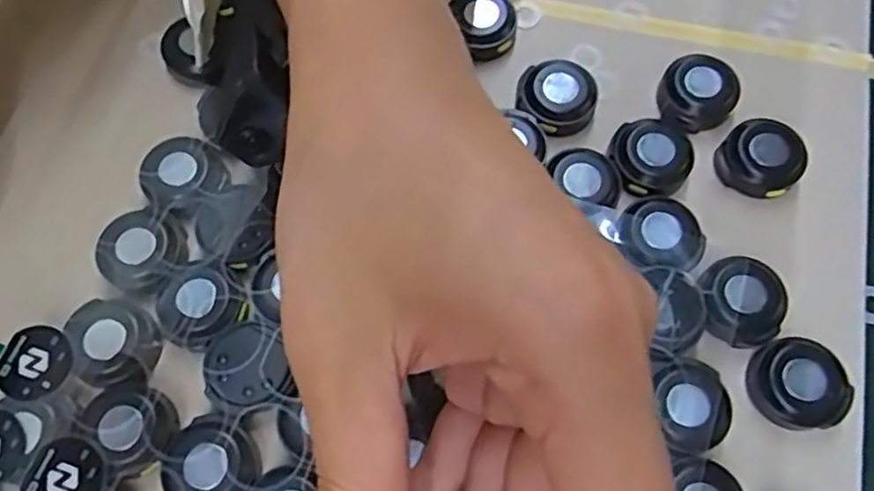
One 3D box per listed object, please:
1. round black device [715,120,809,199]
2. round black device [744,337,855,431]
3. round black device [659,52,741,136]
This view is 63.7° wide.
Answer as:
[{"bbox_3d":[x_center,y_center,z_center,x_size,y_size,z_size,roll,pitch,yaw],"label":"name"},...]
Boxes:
[{"bbox_3d":[0.122,-0.033,0.264,0.029,0.011,0.026,31,72,11],"label":"round black device"},{"bbox_3d":[0.120,0.046,0.234,0.030,0.012,0.028,0,69,0],"label":"round black device"},{"bbox_3d":[0.102,-0.059,0.274,0.029,0.014,0.029,0,69,0],"label":"round black device"}]

